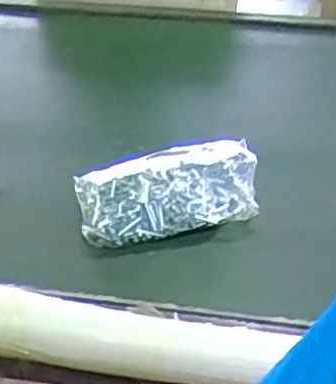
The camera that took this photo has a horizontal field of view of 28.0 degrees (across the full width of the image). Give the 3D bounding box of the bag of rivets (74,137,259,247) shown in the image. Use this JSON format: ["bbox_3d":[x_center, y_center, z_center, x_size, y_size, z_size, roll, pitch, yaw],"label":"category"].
[{"bbox_3d":[0.003,-0.003,0.981,0.262,0.073,0.142,-5,34,-9],"label":"bag of rivets"}]

